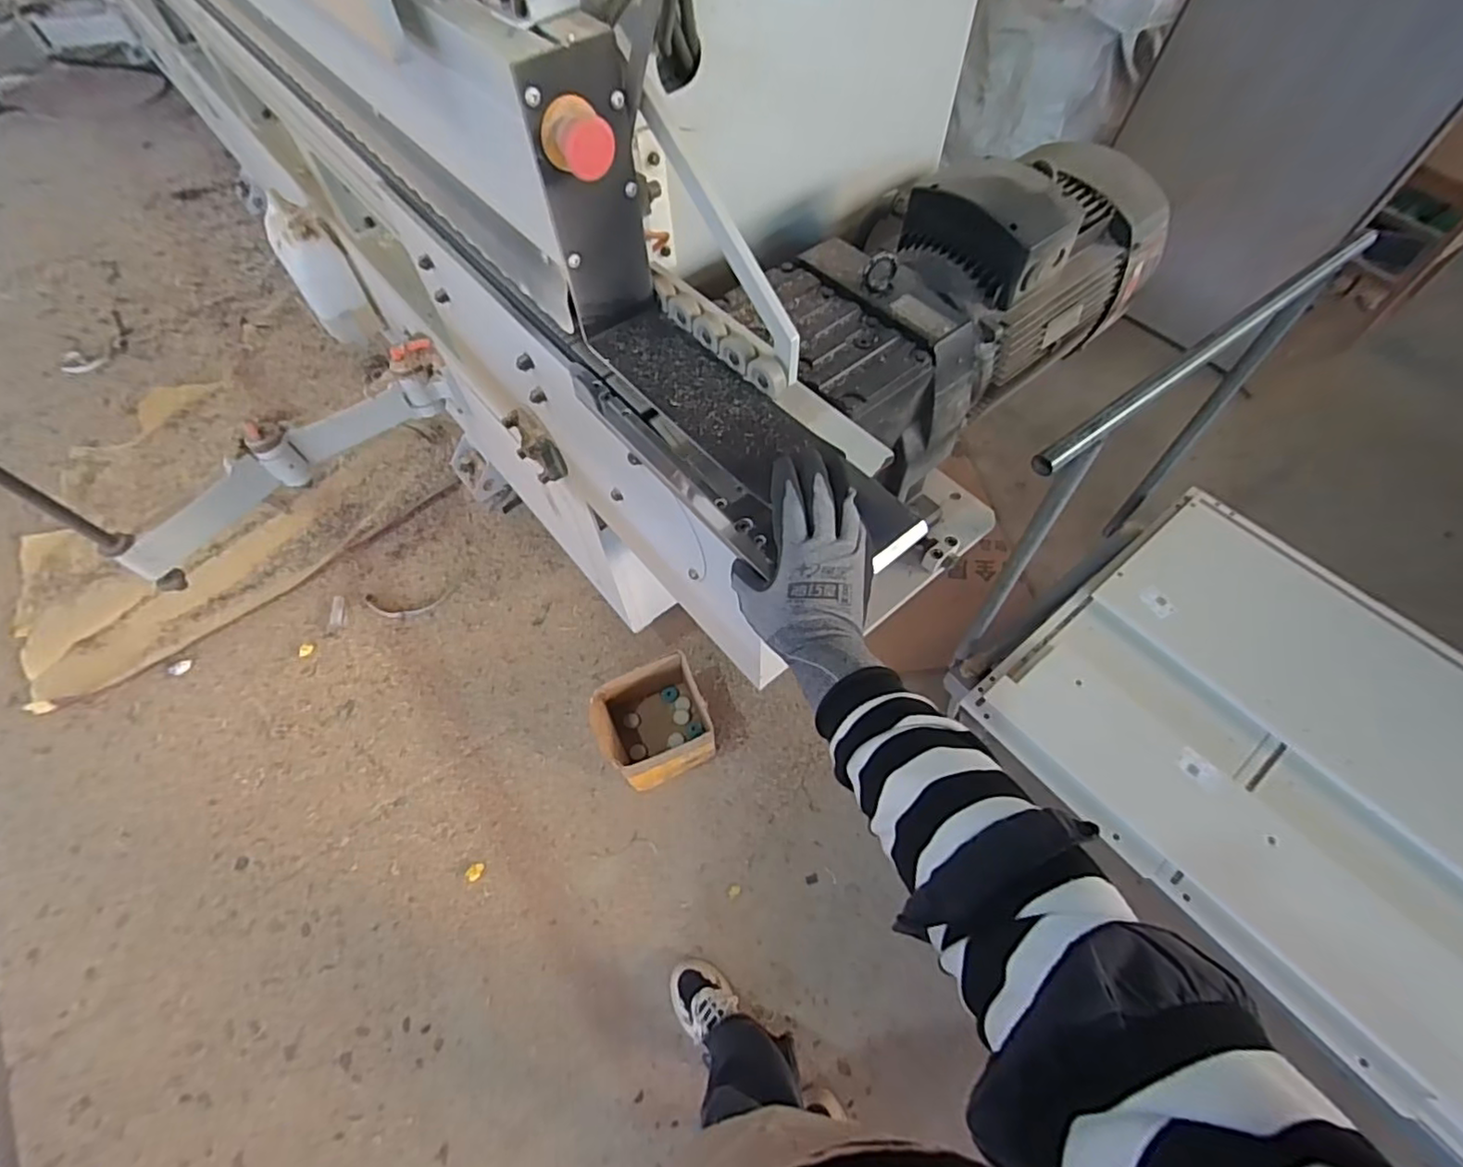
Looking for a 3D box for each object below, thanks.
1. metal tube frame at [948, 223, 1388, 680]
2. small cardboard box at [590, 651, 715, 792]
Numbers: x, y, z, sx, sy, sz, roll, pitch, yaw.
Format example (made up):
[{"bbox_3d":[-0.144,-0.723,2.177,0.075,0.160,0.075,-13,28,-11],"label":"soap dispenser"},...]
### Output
[{"bbox_3d":[0.593,-0.135,0.993,0.626,0.606,0.042,-35,64,-17],"label":"metal tube frame"},{"bbox_3d":[-0.157,0.288,1.283,0.213,0.159,0.195,-22,61,-11],"label":"small cardboard box"}]

